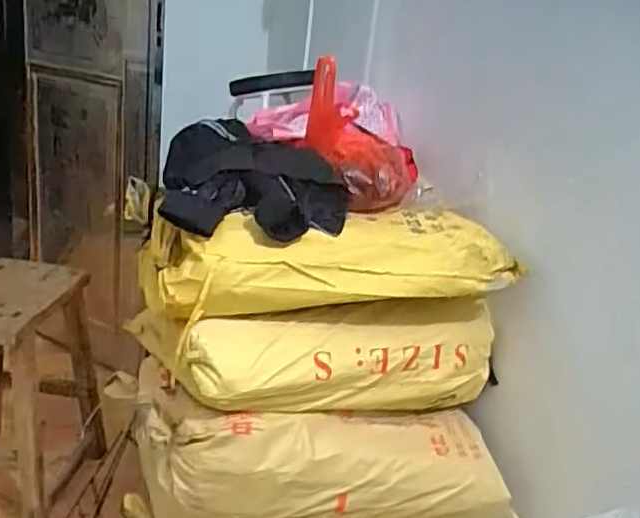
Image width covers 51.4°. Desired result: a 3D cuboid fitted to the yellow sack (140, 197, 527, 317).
[{"bbox_3d":[0.021,-0.005,1.148,0.602,0.138,0.266,0,18,-18],"label":"yellow sack"}]

